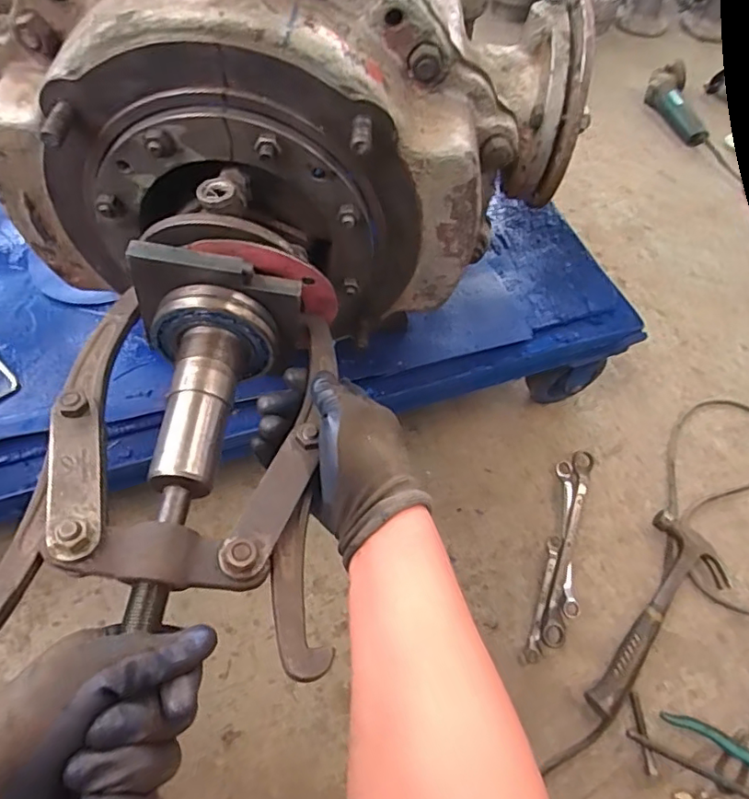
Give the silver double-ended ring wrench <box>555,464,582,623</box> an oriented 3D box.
[{"bbox_3d":[0.309,0.212,0.870,0.026,0.024,0.253,9,58,1],"label":"silver double-ended ring wrench"}]

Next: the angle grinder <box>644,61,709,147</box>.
[{"bbox_3d":[0.827,-0.813,1.511,0.115,0.078,0.271,-1,58,-6],"label":"angle grinder"}]

